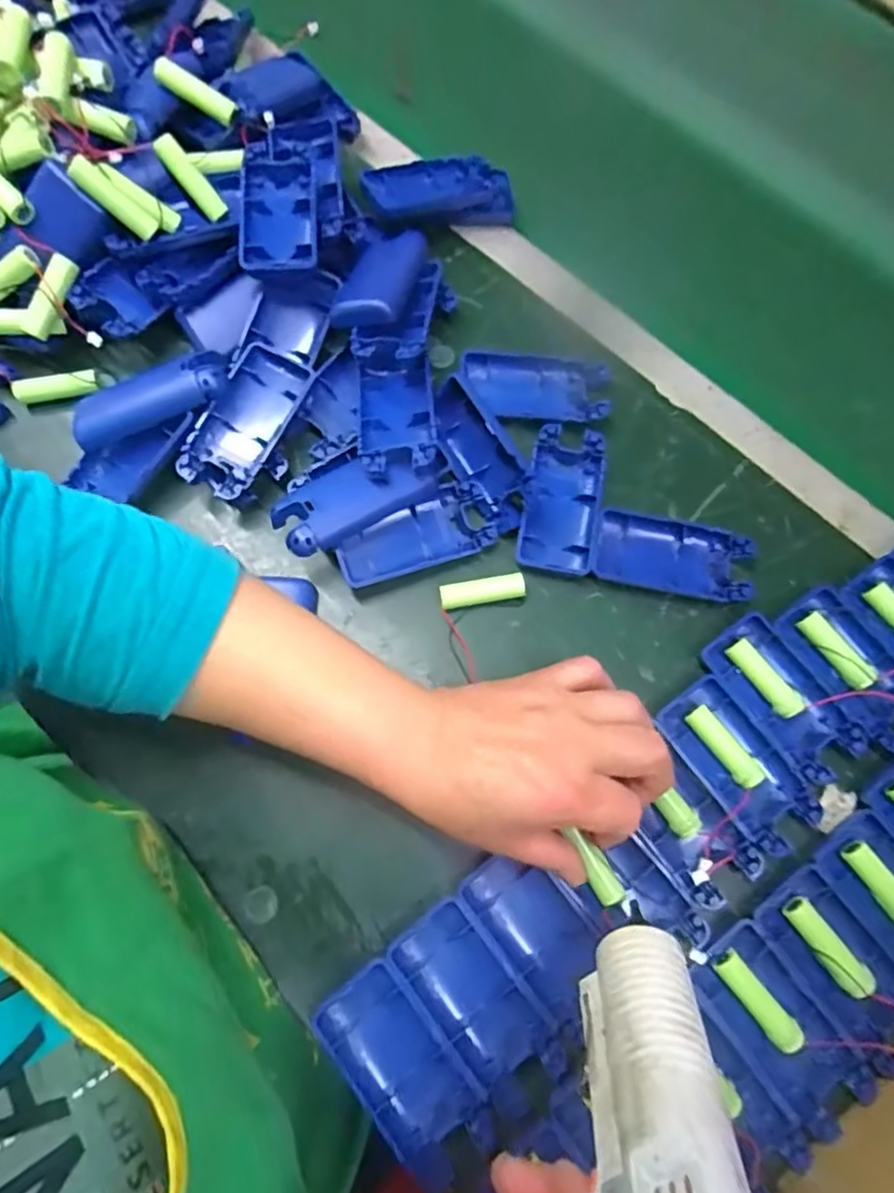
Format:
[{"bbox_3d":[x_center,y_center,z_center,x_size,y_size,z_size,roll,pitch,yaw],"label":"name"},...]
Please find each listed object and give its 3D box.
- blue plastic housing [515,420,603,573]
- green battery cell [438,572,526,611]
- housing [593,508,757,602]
[{"bbox_3d":[0.070,-0.059,0.394,0.044,0.010,0.093,9,74,1],"label":"blue plastic housing"},{"bbox_3d":[0.021,-0.002,0.382,0.050,0.013,0.015,-8,75,-4],"label":"green battery cell"},{"bbox_3d":[0.138,-0.025,0.393,0.092,0.016,0.044,10,74,1],"label":"housing"}]

